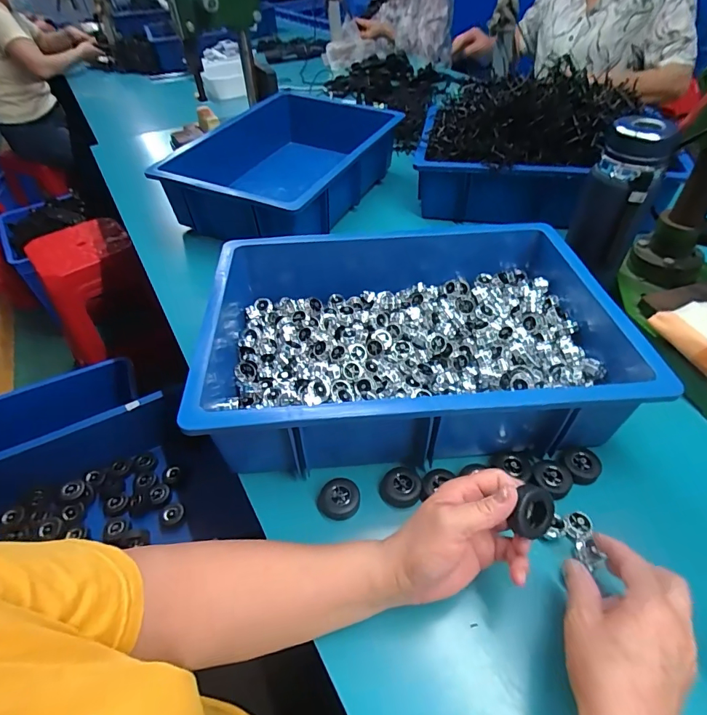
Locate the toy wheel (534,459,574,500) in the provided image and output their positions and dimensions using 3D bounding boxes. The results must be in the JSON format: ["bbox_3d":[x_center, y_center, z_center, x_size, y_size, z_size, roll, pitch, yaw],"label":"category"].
[{"bbox_3d":[0.198,0.118,0.420,0.032,0.012,0.038,-9,46,-4],"label":"toy wheel"}]

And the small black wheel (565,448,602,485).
[{"bbox_3d":[0.231,0.110,0.431,0.032,0.012,0.033,1,46,6],"label":"small black wheel"}]

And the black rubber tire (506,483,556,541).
[{"bbox_3d":[0.134,0.116,0.324,0.032,0.017,0.036,28,81,-13],"label":"black rubber tire"}]

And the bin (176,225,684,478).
[{"bbox_3d":[0.062,-0.038,0.499,0.462,0.111,0.323,-6,46,0],"label":"bin"}]

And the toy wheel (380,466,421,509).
[{"bbox_3d":[0.047,0.125,0.416,0.037,0.013,0.038,-3,46,3],"label":"toy wheel"}]

